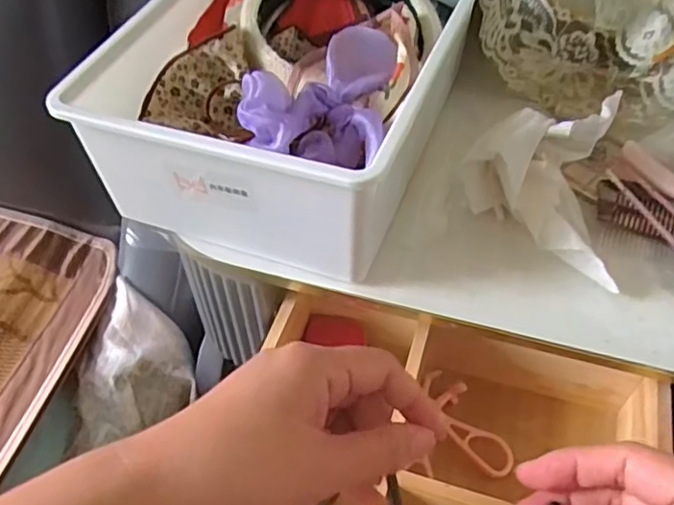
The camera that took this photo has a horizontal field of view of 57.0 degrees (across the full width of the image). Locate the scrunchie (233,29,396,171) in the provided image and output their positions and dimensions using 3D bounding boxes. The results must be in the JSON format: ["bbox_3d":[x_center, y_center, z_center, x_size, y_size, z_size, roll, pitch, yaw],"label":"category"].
[{"bbox_3d":[-0.006,-0.103,0.383,0.080,0.043,0.129,7,49,7],"label":"scrunchie"}]

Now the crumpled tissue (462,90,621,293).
[{"bbox_3d":[0.128,-0.042,0.394,0.093,0.066,0.103,7,49,7],"label":"crumpled tissue"}]

